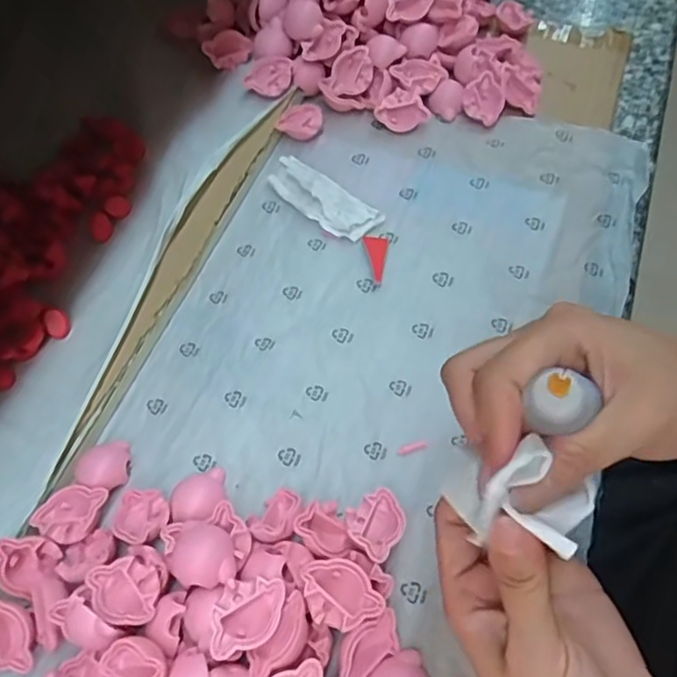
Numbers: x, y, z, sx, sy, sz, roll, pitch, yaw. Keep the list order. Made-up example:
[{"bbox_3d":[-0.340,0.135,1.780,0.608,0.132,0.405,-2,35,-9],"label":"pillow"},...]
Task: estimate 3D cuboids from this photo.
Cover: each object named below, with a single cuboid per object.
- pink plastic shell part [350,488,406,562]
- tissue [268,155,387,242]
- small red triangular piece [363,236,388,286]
[{"bbox_3d":[0.019,0.089,0.298,0.026,0.009,0.035,18,46,21],"label":"pink plastic shell part"},{"bbox_3d":[-0.011,-0.092,0.403,0.083,0.005,0.030,38,70,19],"label":"tissue"},{"bbox_3d":[0.023,-0.049,0.383,0.014,0.004,0.034,1,62,2],"label":"small red triangular piece"}]

